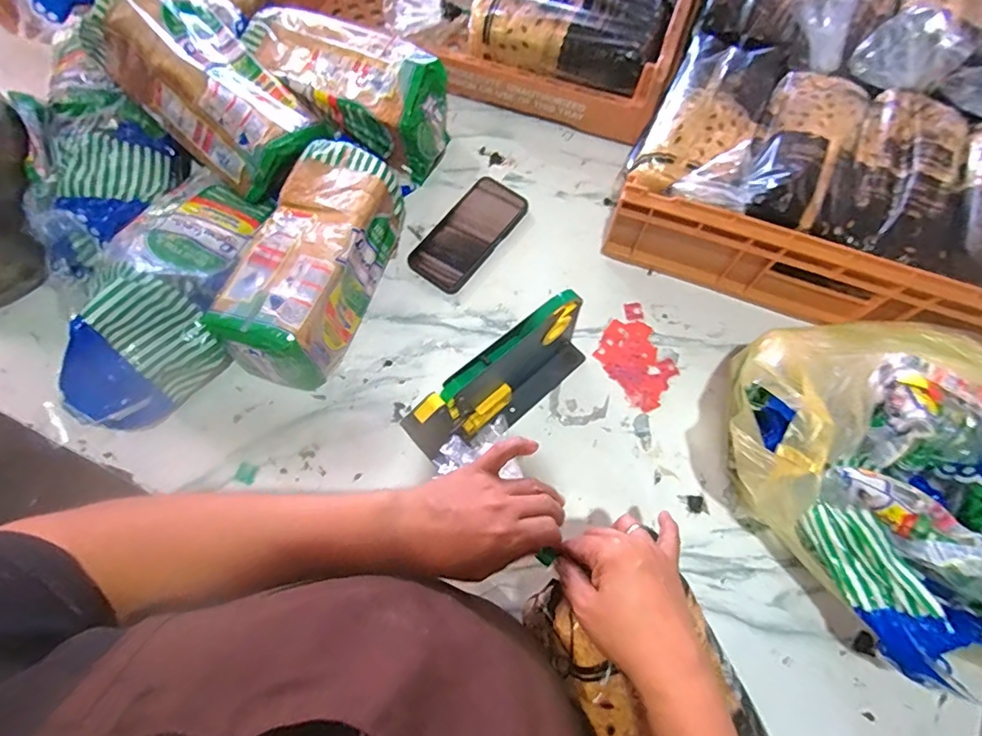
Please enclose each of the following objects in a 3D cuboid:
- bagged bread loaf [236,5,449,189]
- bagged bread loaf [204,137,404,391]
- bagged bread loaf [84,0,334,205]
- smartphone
[{"bbox_3d":[-0.189,-0.363,0.687,0.270,0.109,0.136,31,74,11],"label":"bagged bread loaf"},{"bbox_3d":[-0.200,-0.121,0.612,0.119,0.114,0.271,18,72,7],"label":"bagged bread loaf"},{"bbox_3d":[-0.347,-0.331,0.647,0.267,0.133,0.102,42,35,-5],"label":"bagged bread loaf"},{"bbox_3d":[-0.029,-0.174,0.674,0.078,0.009,0.164,37,80,6],"label":"smartphone"}]

